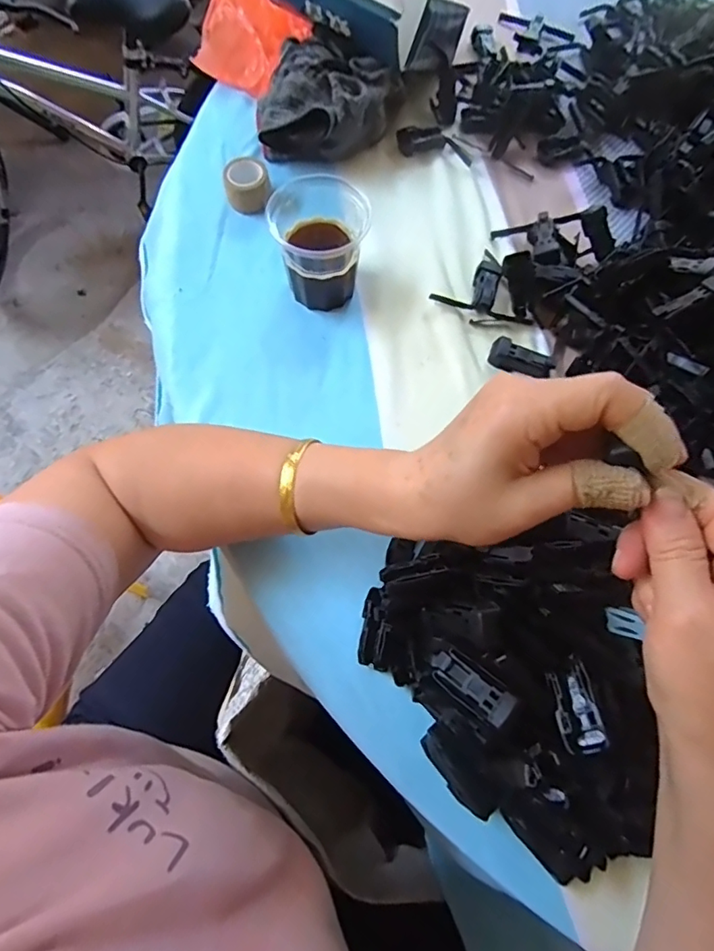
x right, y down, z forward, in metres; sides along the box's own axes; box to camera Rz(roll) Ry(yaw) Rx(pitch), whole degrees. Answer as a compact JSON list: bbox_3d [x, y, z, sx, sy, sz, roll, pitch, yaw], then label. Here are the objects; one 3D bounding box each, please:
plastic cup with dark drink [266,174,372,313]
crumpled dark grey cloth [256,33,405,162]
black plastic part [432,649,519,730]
[{"bbox_3d":[-0.031,-0.172,0.391,0.062,0.068,0.075,-12,69,-7],"label":"plastic cup with dark drink"},{"bbox_3d":[-0.027,-0.324,0.456,0.105,0.053,0.109,23,69,7],"label":"crumpled dark grey cloth"},{"bbox_3d":[0.059,0.108,0.271,0.045,0.007,0.021,33,69,33],"label":"black plastic part"}]

